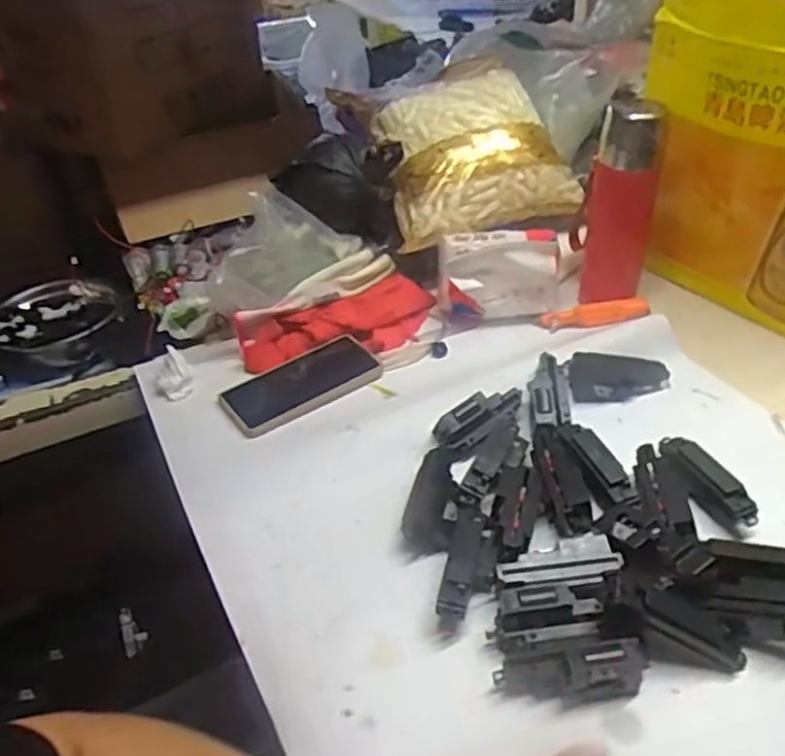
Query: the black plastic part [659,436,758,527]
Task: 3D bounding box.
[{"bbox_3d":[0.272,0.087,0.621,0.022,0.025,0.099,-19,41,-18],"label":"black plastic part"}]

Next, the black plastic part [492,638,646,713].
[{"bbox_3d":[0.122,0.203,0.494,0.099,0.030,0.035,-2,39,3],"label":"black plastic part"}]

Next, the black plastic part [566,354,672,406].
[{"bbox_3d":[0.232,0.000,0.734,0.104,0.041,0.032,-4,39,1],"label":"black plastic part"}]

